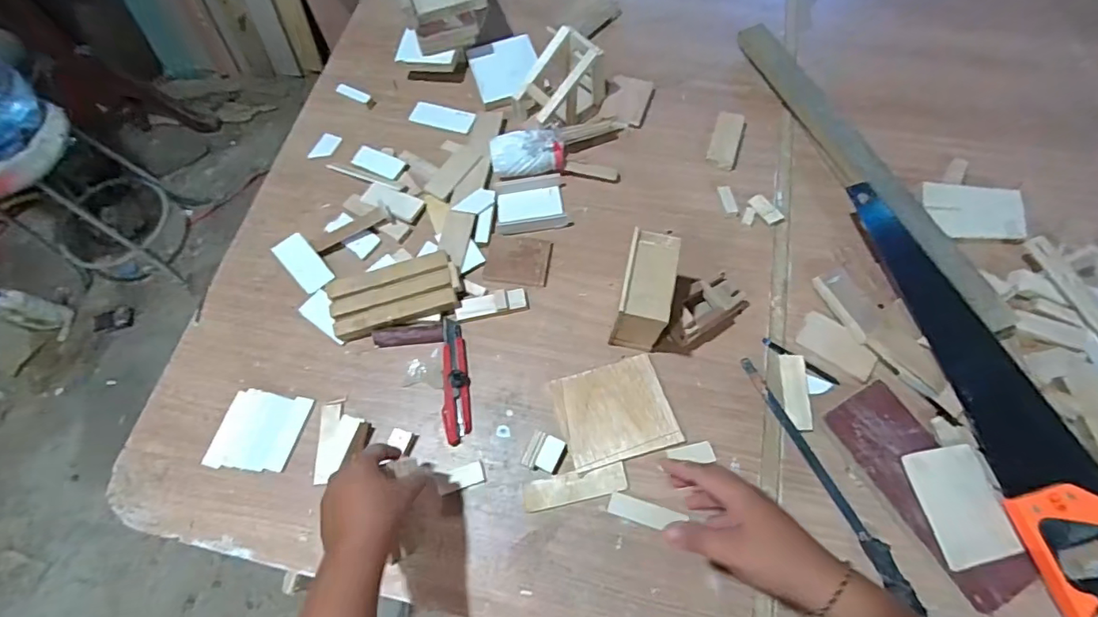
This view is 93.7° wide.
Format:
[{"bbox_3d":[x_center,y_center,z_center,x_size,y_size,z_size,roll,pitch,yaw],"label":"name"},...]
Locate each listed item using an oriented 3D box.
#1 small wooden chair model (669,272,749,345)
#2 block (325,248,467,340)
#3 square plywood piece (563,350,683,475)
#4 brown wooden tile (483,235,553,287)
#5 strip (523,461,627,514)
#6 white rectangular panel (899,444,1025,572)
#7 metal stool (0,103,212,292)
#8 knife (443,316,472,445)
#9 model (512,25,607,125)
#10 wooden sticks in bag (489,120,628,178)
[{"bbox_3d":[0.206,-0.001,0.654,0.114,0.061,0.056,-39,70,-14],"label":"small wooden chair model"},{"bbox_3d":[-0.205,-0.019,0.691,0.170,0.023,0.087,-15,66,-4],"label":"block"},{"bbox_3d":[0.083,0.125,0.630,0.128,0.009,0.114,-15,66,-4],"label":"square plywood piece"},{"bbox_3d":[-0.043,-0.067,0.718,0.087,0.006,0.071,8,67,6],"label":"brown wooden tile"},{"bbox_3d":[0.031,0.208,0.600,0.119,0.004,0.032,-12,73,-4],"label":"strip"},{"bbox_3d":[0.447,0.212,0.559,0.072,0.011,0.118,-22,74,15],"label":"white rectangular panel"},{"bbox_3d":[-1.287,-0.313,1.399,0.377,0.468,0.374,27,71,14],"label":"metal stool"},{"bbox_3d":[-0.117,0.088,0.648,0.032,0.018,0.157,-5,66,0],"label":"knife"},{"bbox_3d":[0.012,-0.335,0.774,0.097,0.093,0.129,34,72,16],"label":"model"},{"bbox_3d":[0.022,-0.242,0.765,0.219,0.050,0.066,-18,67,-6],"label":"wooden sticks in bag"}]

